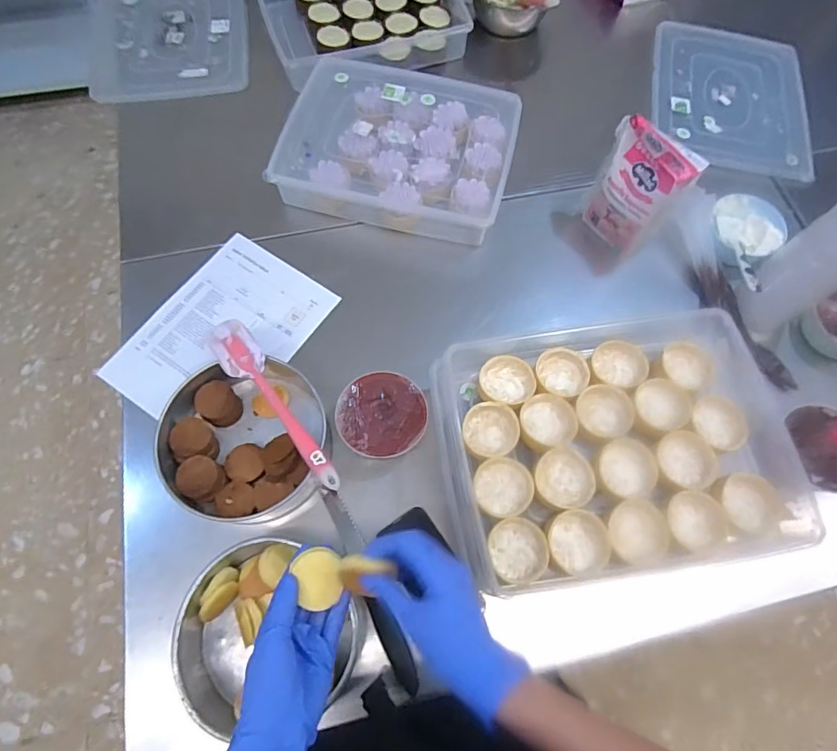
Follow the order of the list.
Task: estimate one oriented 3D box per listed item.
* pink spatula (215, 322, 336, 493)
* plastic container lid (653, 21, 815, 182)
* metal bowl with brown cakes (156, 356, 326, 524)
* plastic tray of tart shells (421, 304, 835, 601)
[{"bbox_3d":[-0.181,0.035,0.596,0.046,0.018,0.256,-33,73,-14],"label":"pink spatula"},{"bbox_3d":[0.585,-0.533,0.921,0.282,0.024,0.369,8,68,1],"label":"plastic container lid"},{"bbox_3d":[-0.219,0.084,0.624,0.189,0.074,0.207,1,68,-2],"label":"metal bowl with brown cakes"},{"bbox_3d":[0.227,0.076,0.579,0.385,0.073,0.308,-6,69,-5],"label":"plastic tray of tart shells"}]

